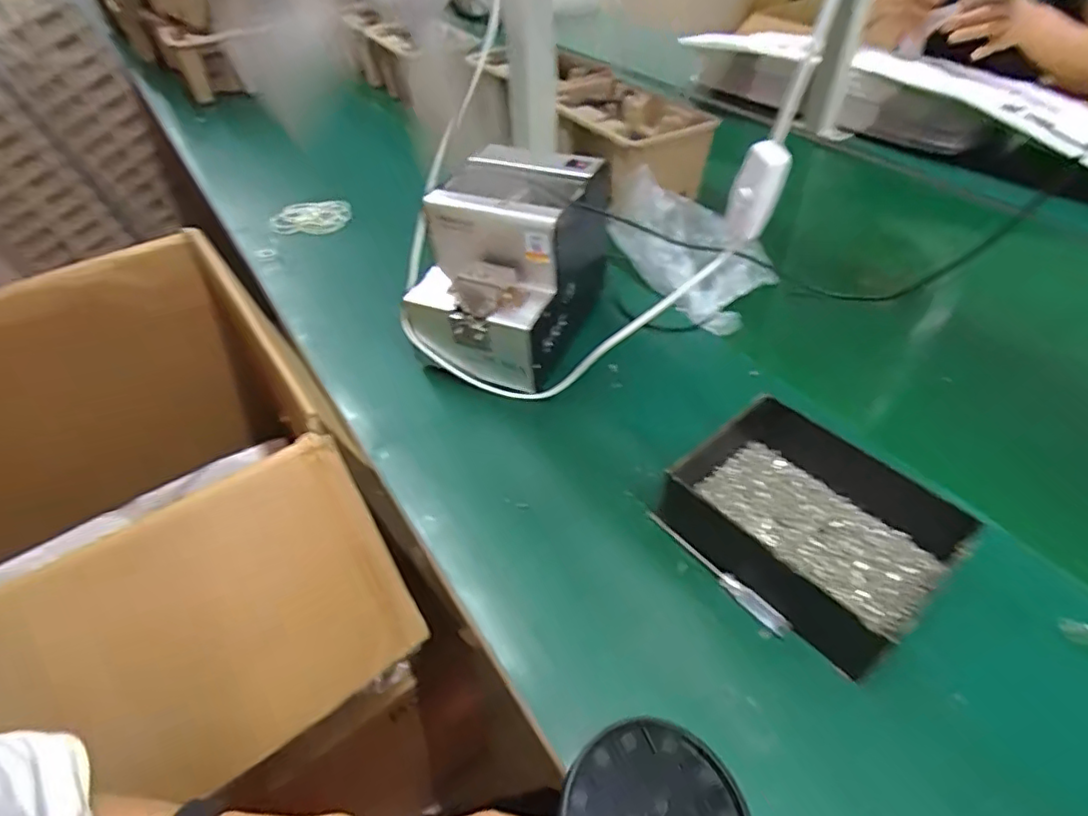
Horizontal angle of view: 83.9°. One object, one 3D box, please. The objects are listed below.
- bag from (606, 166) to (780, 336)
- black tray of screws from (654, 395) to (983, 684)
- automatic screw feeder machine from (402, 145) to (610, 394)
[{"bbox_3d":[0.145,-0.166,0.620,0.082,0.090,0.190,-36,75,-29],"label":"bag"},{"bbox_3d":[0.186,0.076,0.422,0.144,0.054,0.175,-32,52,-27],"label":"black tray of screws"},{"bbox_3d":[-0.022,-0.130,0.553,0.148,0.157,0.171,16,47,17],"label":"automatic screw feeder machine"}]

